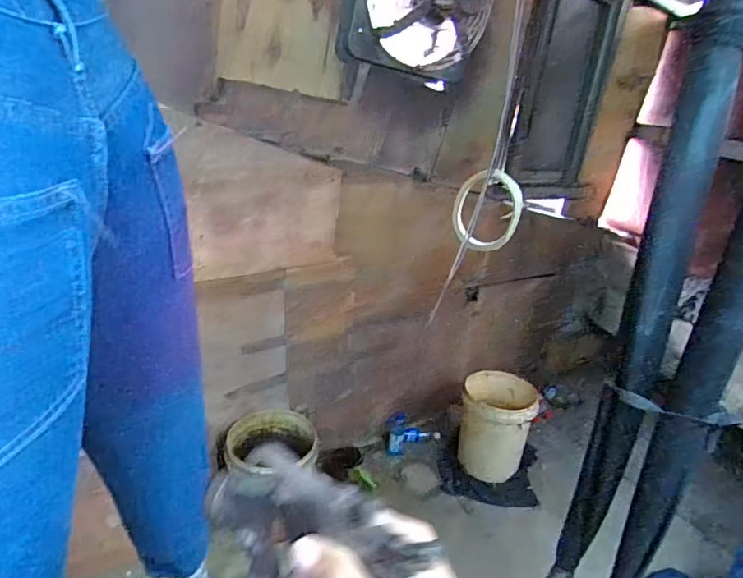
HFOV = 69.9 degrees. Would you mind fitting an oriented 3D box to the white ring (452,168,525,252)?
[{"bbox_3d":[0.139,-0.095,0.650,0.023,0.106,0.093,-19,37,-39],"label":"white ring"}]

